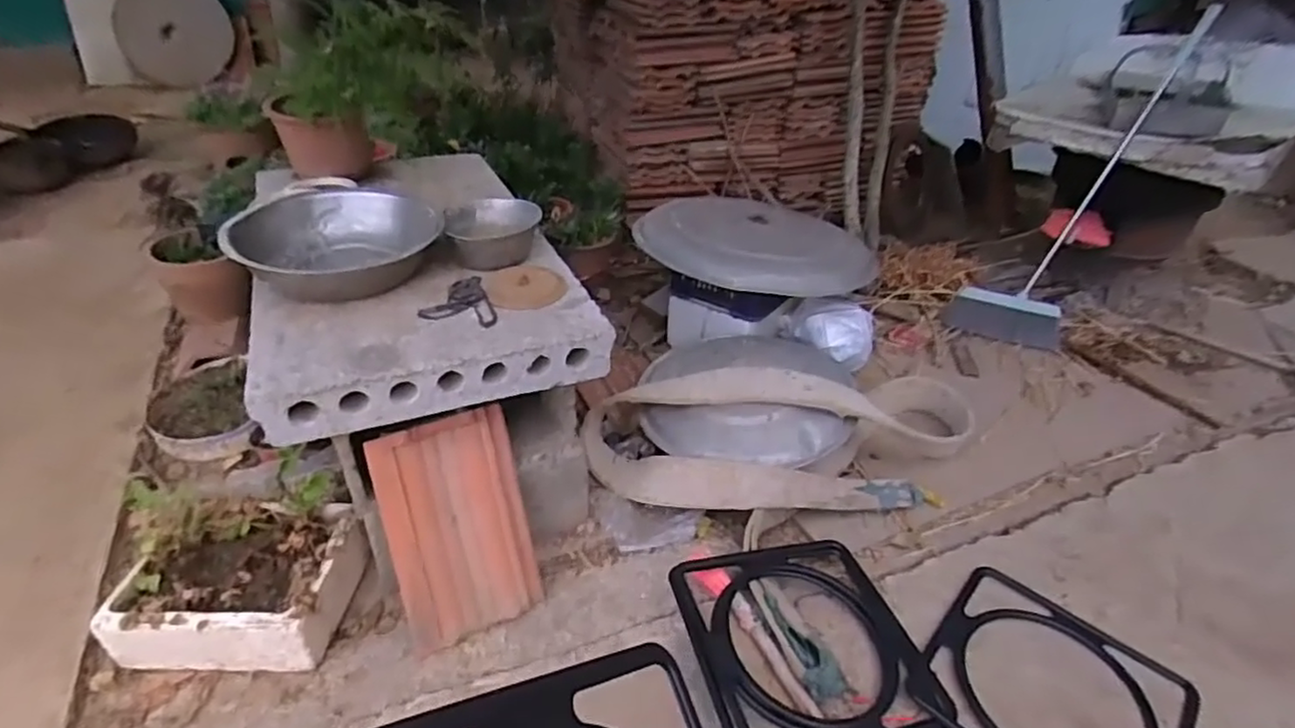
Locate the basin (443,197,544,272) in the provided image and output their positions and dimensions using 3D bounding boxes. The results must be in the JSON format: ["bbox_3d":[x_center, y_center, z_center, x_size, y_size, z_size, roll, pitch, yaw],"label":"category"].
[{"bbox_3d":[-0.259,-0.223,1.139,0.158,0.067,0.139,-5,37,-11],"label":"basin"}]

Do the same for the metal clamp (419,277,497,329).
[{"bbox_3d":[-0.277,-0.100,1.037,0.112,0.012,0.121,6,36,5],"label":"metal clamp"}]

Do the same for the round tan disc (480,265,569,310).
[{"bbox_3d":[-0.200,-0.127,1.079,0.127,0.012,0.125,2,36,-1],"label":"round tan disc"}]

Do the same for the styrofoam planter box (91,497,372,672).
[{"bbox_3d":[-0.619,0.324,1.026,0.306,0.124,0.251,0,36,-3],"label":"styrofoam planter box"}]

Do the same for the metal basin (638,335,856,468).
[{"bbox_3d":[0.212,0.058,1.430,0.431,0.108,0.431,2,36,-1],"label":"metal basin"}]

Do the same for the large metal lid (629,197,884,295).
[{"bbox_3d":[0.266,-0.309,1.646,0.531,0.086,0.430,28,43,30],"label":"large metal lid"}]

